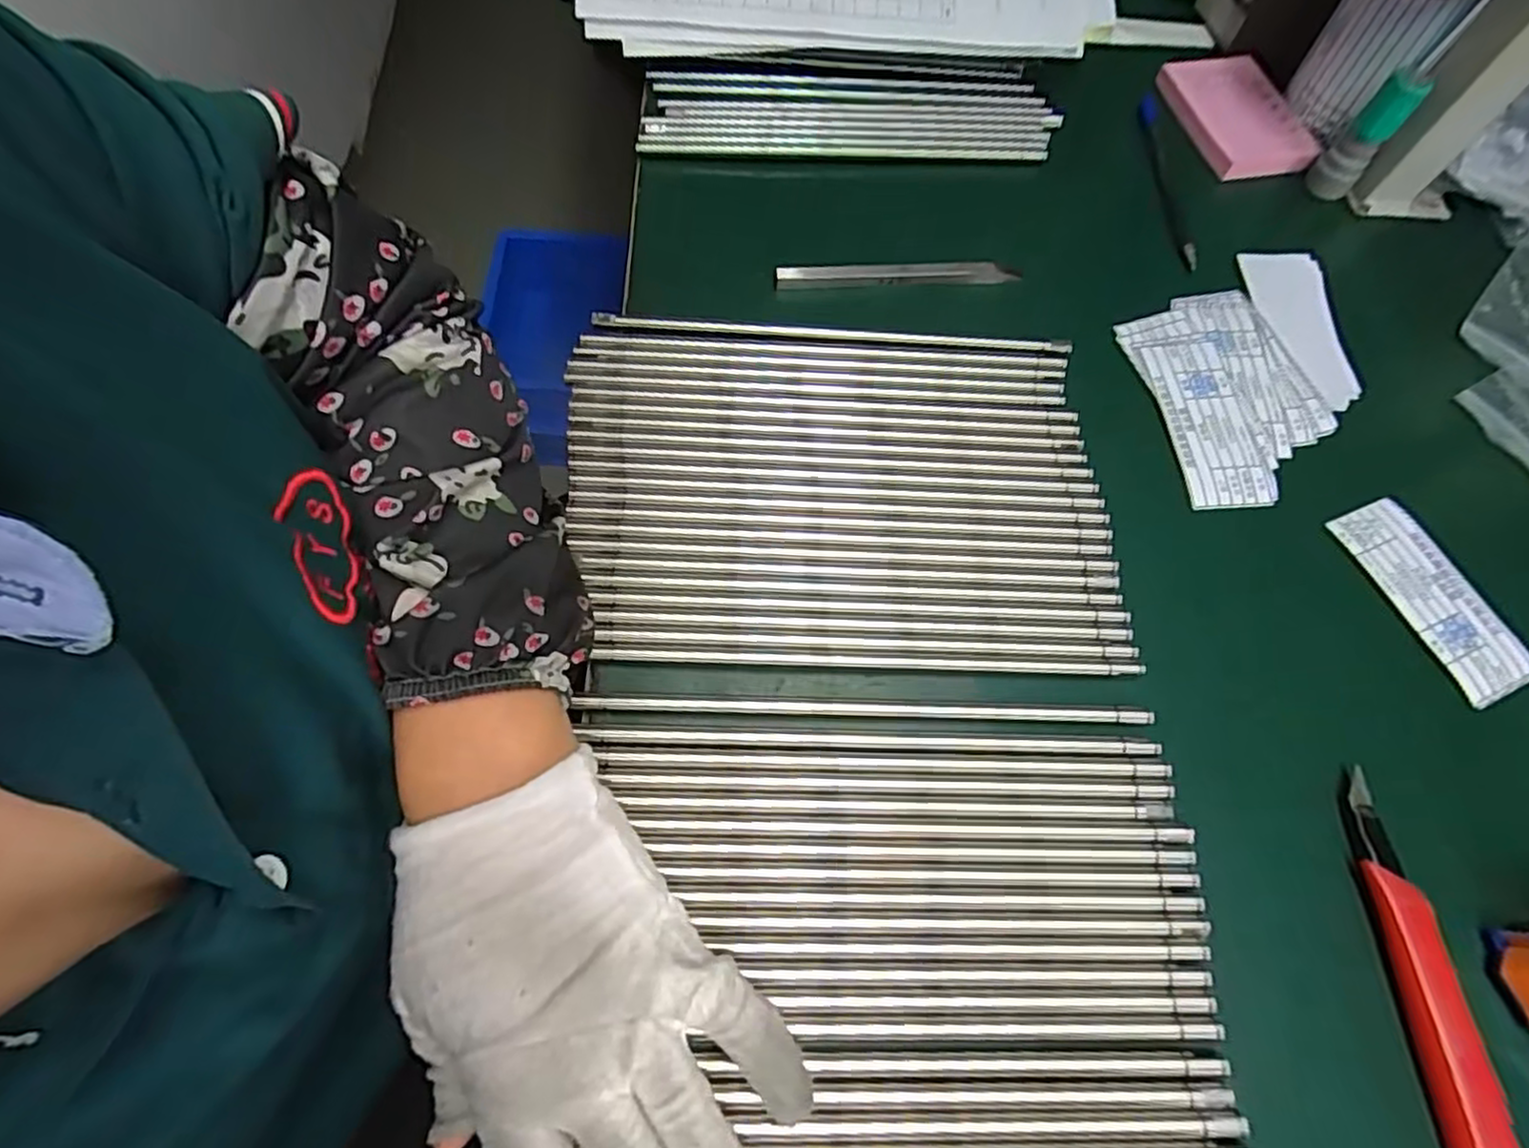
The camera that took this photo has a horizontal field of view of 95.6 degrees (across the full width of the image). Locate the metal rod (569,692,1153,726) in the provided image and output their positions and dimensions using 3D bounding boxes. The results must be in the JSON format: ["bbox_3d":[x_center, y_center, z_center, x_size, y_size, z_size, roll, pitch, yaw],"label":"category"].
[{"bbox_3d":[0.042,0.054,0.279,0.229,0.007,0.006,2,66,-2],"label":"metal rod"}]

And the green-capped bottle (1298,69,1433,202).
[{"bbox_3d":[0.355,-0.259,0.408,0.025,0.066,0.025,40,70,14],"label":"green-capped bottle"}]

